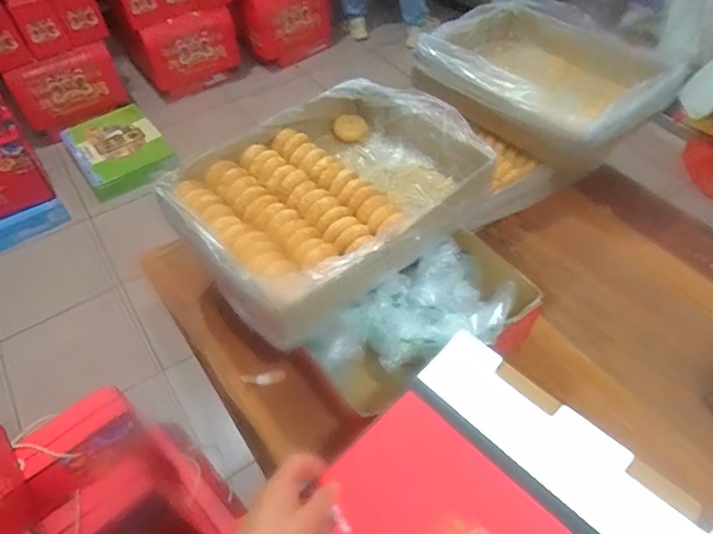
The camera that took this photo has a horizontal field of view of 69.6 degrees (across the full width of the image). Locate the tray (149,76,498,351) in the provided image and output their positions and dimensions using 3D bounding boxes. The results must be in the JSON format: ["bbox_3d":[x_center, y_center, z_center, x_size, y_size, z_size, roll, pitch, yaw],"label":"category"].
[{"bbox_3d":[-0.042,-0.127,0.834,0.459,0.105,0.359,-35,57,-23],"label":"tray"}]

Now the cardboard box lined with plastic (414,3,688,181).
[{"bbox_3d":[0.412,-0.418,1.120,0.416,0.141,0.491,-36,58,-24],"label":"cardboard box lined with plastic"}]

